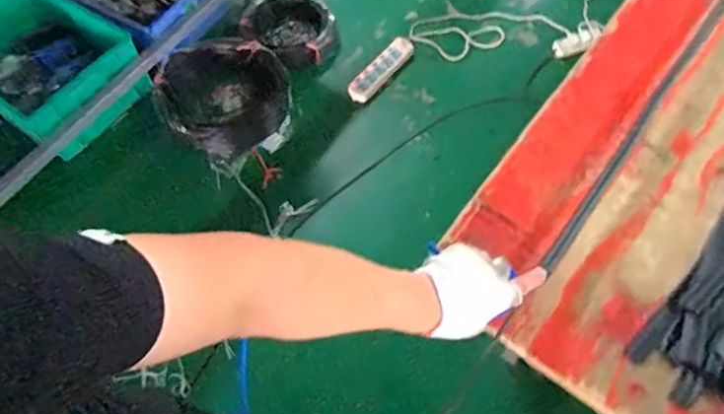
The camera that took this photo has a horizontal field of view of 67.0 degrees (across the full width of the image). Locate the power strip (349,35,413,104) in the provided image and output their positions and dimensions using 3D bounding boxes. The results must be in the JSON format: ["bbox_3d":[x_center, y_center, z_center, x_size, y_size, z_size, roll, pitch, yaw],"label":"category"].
[{"bbox_3d":[0.071,-0.477,1.875,0.088,0.032,0.323,32,67,19],"label":"power strip"}]

